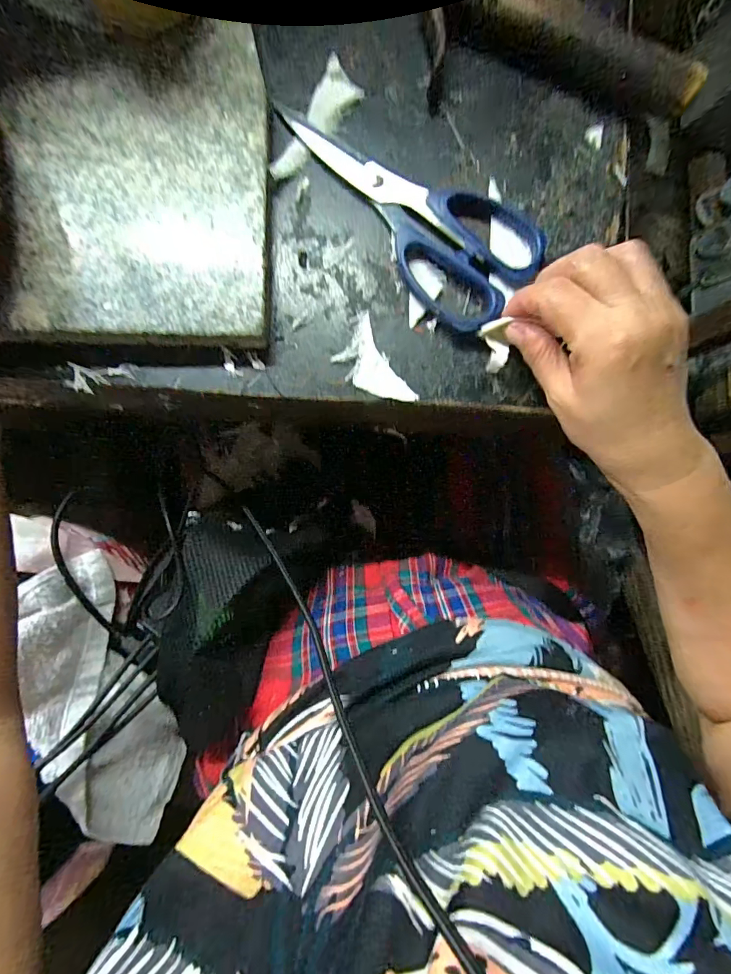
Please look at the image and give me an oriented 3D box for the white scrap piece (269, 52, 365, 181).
[{"bbox_3d":[-0.029,-0.225,0.273,0.026,0.004,0.083,27,84,-2],"label":"white scrap piece"}]

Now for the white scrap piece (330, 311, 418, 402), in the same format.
[{"bbox_3d":[0.002,-0.072,0.263,0.031,0.007,0.061,-28,86,-5],"label":"white scrap piece"}]

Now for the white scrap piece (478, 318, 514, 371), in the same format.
[{"bbox_3d":[0.077,-0.083,0.262,0.018,0.014,0.029,-2,89,-9],"label":"white scrap piece"}]

